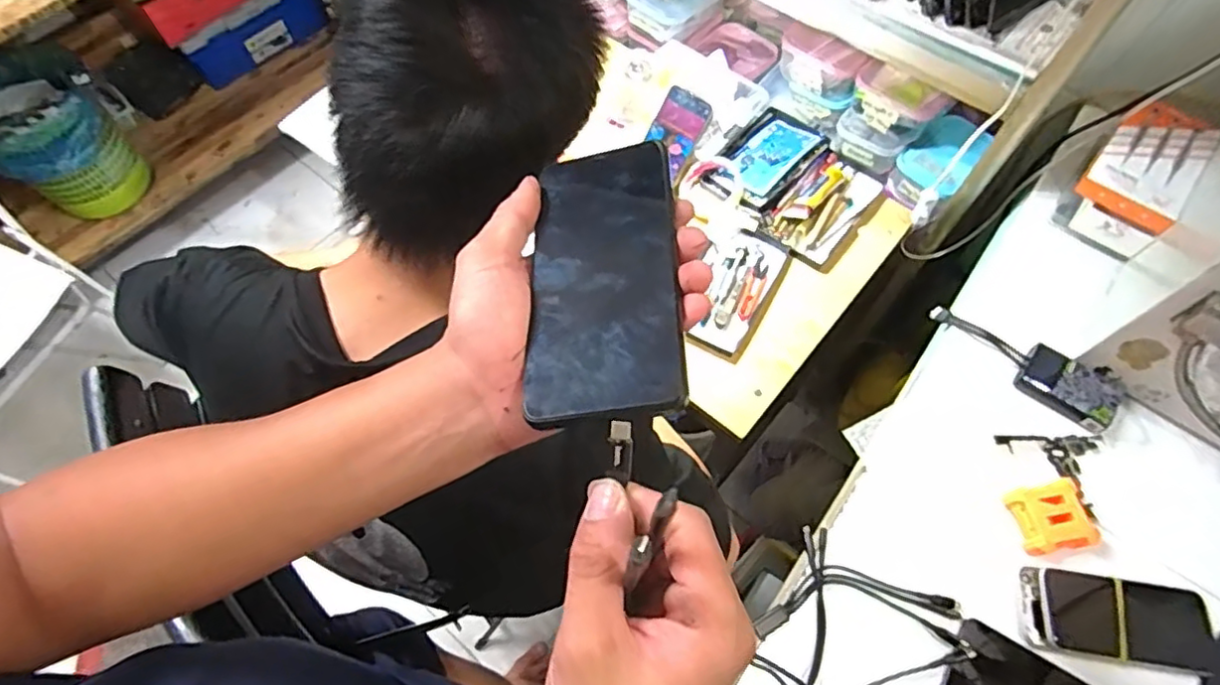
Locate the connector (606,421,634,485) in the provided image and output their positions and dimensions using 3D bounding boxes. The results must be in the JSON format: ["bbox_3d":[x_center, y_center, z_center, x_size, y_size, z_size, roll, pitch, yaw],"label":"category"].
[{"bbox_3d":[0.004,0.046,0.269,0.010,0.004,0.025,-2,89,0],"label":"connector"}]

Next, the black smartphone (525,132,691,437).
[{"bbox_3d":[-0.003,-0.037,0.310,0.071,0.004,0.159,-9,59,13],"label":"black smartphone"}]

